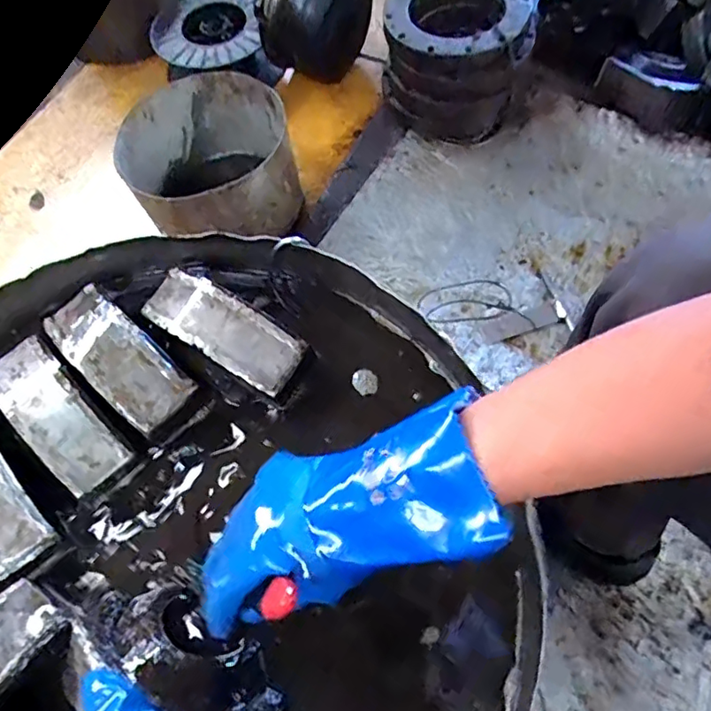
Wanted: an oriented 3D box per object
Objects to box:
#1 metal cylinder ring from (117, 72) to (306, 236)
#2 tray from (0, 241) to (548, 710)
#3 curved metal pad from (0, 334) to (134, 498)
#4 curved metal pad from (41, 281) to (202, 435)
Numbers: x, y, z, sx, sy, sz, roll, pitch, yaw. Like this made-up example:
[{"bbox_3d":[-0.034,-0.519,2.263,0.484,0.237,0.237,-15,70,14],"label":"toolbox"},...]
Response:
[{"bbox_3d":[-0.254,-0.322,1.043,0.278,0.200,0.301,-1,64,2],"label":"metal cylinder ring"},{"bbox_3d":[-0.153,0.164,0.468,0.573,0.083,0.564,0,65,0],"label":"tray"},{"bbox_3d":[-0.265,0.047,0.502,0.057,0.025,0.154,-41,72,-17],"label":"curved metal pad"},{"bbox_3d":[-0.216,-0.002,0.515,0.153,0.021,0.062,40,71,16],"label":"curved metal pad"}]

